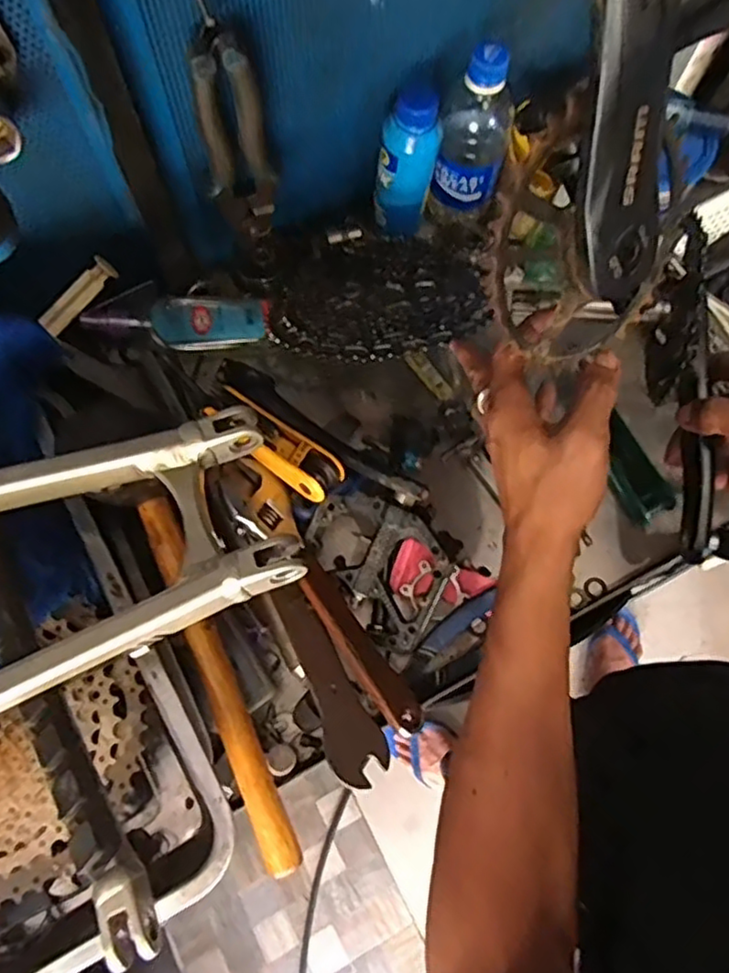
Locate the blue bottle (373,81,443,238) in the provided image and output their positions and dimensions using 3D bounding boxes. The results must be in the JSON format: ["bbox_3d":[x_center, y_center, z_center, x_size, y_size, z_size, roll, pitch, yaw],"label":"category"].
[{"bbox_3d":[0.037,-0.274,0.564,0.051,0.136,0.042,9,72,2],"label":"blue bottle"}]

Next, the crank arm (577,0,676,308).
[{"bbox_3d":[0.105,-0.168,0.257,0.040,0.205,0.018,-31,47,-10],"label":"crank arm"}]

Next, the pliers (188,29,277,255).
[{"bbox_3d":[-0.093,-0.245,0.488,0.043,0.192,0.015,-20,73,-7],"label":"pliers"}]

